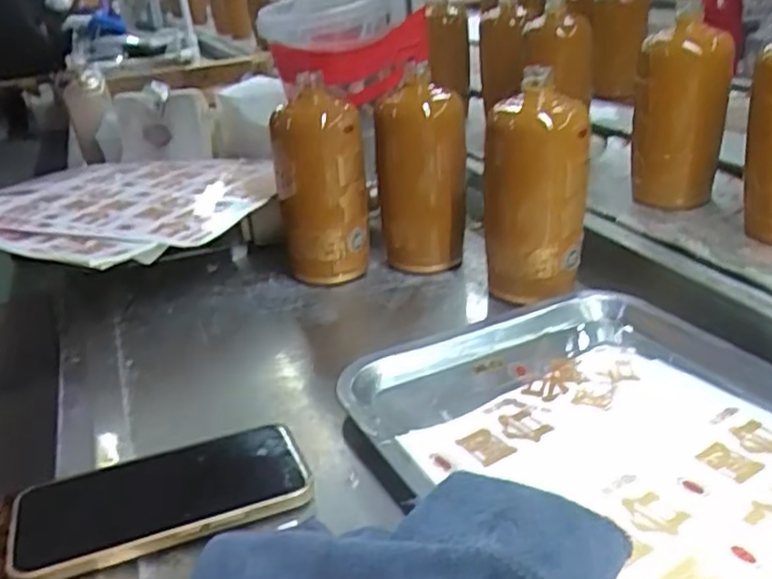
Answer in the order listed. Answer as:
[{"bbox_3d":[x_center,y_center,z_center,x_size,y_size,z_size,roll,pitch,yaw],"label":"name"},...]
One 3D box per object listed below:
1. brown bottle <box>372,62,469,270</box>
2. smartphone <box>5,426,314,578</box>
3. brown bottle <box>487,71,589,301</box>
[{"bbox_3d":[0.035,-0.116,0.684,0.088,0.177,0.095,-2,25,5],"label":"brown bottle"},{"bbox_3d":[-0.123,0.116,0.394,0.155,0.013,0.078,-10,24,-16],"label":"smartphone"},{"bbox_3d":[0.128,-0.086,0.600,0.083,0.176,0.095,-2,25,6],"label":"brown bottle"}]

